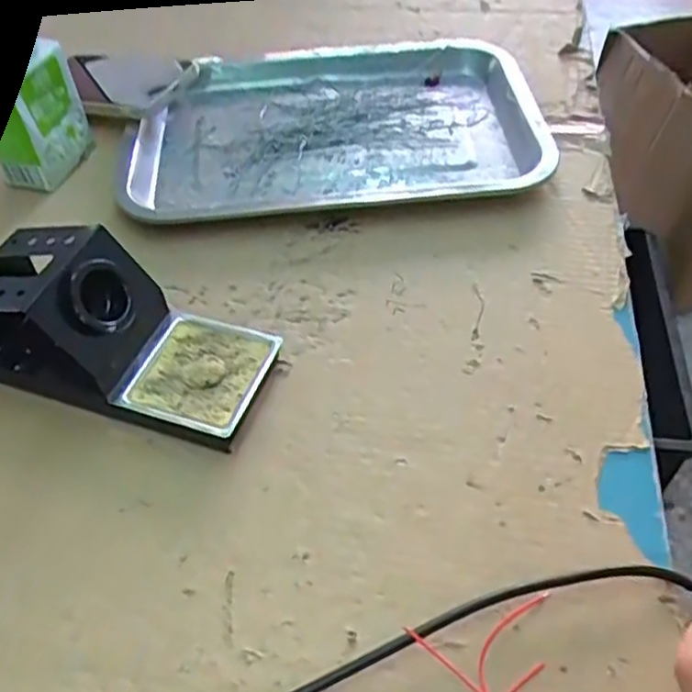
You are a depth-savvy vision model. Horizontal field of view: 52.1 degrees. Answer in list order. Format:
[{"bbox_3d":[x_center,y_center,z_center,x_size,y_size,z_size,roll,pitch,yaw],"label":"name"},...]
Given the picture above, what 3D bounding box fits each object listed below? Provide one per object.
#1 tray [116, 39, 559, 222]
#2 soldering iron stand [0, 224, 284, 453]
[{"bbox_3d":[-0.013,-0.179,0.552,0.302,0.029,0.227,-6,48,-2],"label":"tray"},{"bbox_3d":[-0.126,-0.009,0.380,0.163,0.074,0.075,14,50,15],"label":"soldering iron stand"}]

